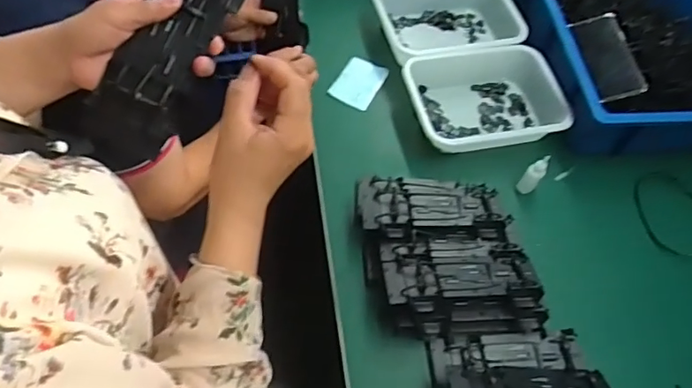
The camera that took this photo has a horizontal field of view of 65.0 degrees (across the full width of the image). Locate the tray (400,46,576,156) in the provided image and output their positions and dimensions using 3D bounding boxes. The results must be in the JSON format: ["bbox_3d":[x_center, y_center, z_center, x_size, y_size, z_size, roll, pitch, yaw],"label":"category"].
[{"bbox_3d":[0.221,-0.161,0.911,0.233,0.073,0.190,-8,61,-4],"label":"tray"}]

